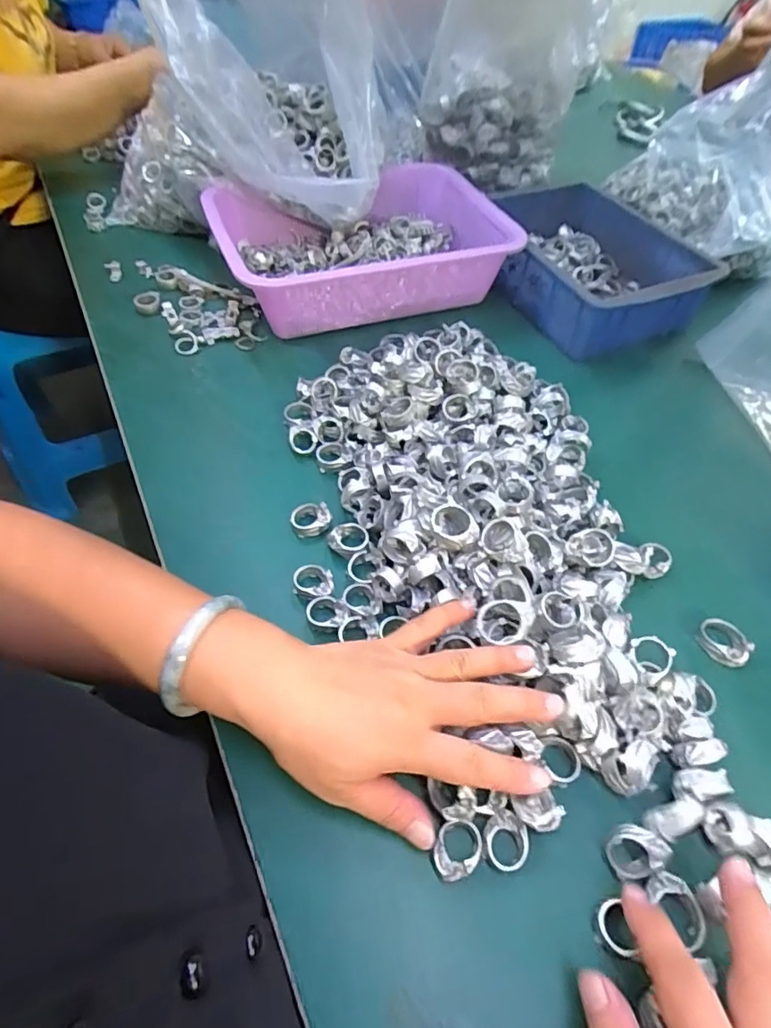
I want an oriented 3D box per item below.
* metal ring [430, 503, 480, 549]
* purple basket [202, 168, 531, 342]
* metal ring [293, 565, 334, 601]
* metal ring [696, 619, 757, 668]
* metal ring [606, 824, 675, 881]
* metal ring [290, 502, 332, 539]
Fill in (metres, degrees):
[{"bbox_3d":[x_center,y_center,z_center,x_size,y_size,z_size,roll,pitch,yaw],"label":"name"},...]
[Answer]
[{"bbox_3d":[0.043,0.007,0.342,0.027,0.010,0.031,-11,55,-11],"label":"metal ring"},{"bbox_3d":[-0.029,-0.299,0.596,0.307,0.074,0.217,-17,56,-15],"label":"purple basket"},{"bbox_3d":[-0.049,0.048,0.368,0.027,0.014,0.022,25,56,15],"label":"metal ring"},{"bbox_3d":[0.229,0.085,0.358,0.025,0.013,0.033,-26,58,-20],"label":"metal ring"},{"bbox_3d":[0.132,0.175,0.279,0.031,0.019,0.023,-12,55,-12],"label":"metal ring"},{"bbox_3d":[-0.056,0.006,0.406,0.030,0.021,0.022,0,53,-3],"label":"metal ring"}]

